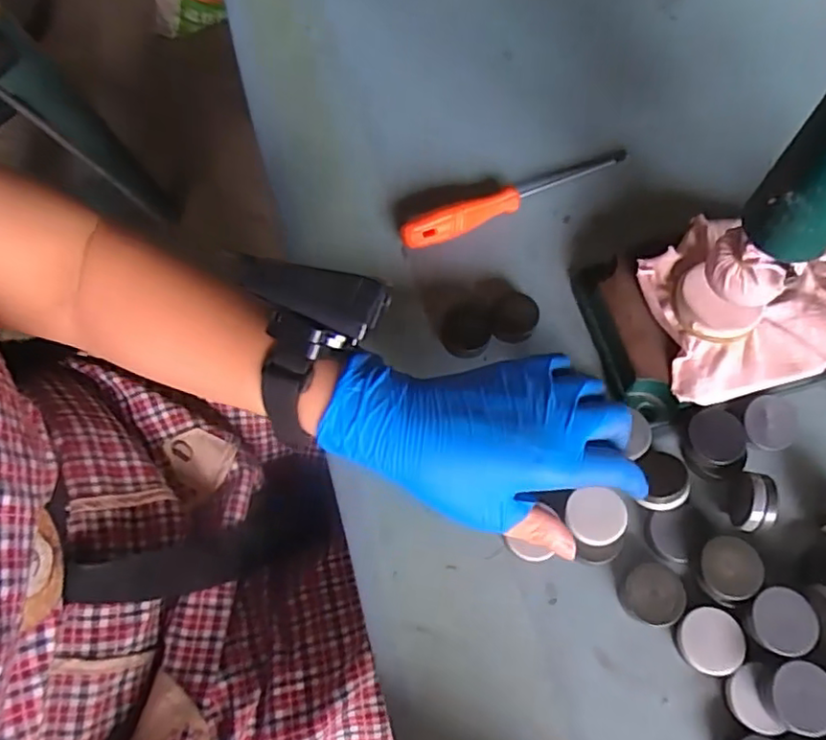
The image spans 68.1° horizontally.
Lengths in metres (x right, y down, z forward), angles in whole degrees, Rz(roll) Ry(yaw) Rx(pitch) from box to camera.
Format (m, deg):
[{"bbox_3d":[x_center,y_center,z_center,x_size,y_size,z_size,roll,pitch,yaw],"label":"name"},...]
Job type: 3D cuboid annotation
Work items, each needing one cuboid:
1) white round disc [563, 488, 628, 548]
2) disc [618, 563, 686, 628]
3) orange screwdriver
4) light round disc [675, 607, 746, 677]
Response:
[{"bbox_3d":[0.103,0.084,0.341,0.032,0.008,0.027,-2,81,12],"label":"white round disc"},{"bbox_3d":[0.134,0.125,0.340,0.035,0.009,0.032,-1,68,3],"label":"disc"},{"bbox_3d":[0.075,-0.127,0.439,0.179,0.026,0.017,-25,69,-7],"label":"orange screwdriver"},{"bbox_3d":[0.161,0.146,0.330,0.032,0.004,0.033,-5,73,17],"label":"light round disc"}]

